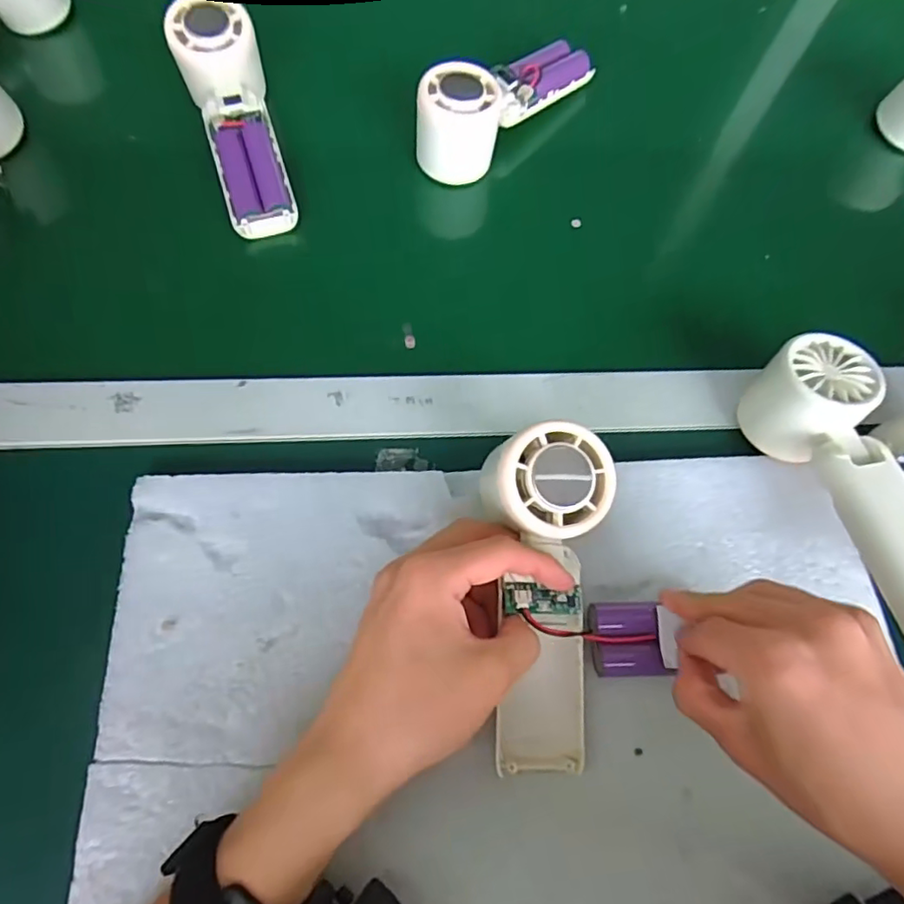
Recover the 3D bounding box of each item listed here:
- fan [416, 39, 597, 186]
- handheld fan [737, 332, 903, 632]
[{"bbox_3d":[0.038,-0.262,0.424,0.049,0.056,0.156,40,71,13],"label":"fan"},{"bbox_3d":[0.216,0.018,0.313,0.050,0.052,0.160,-14,68,-9],"label":"handheld fan"}]

